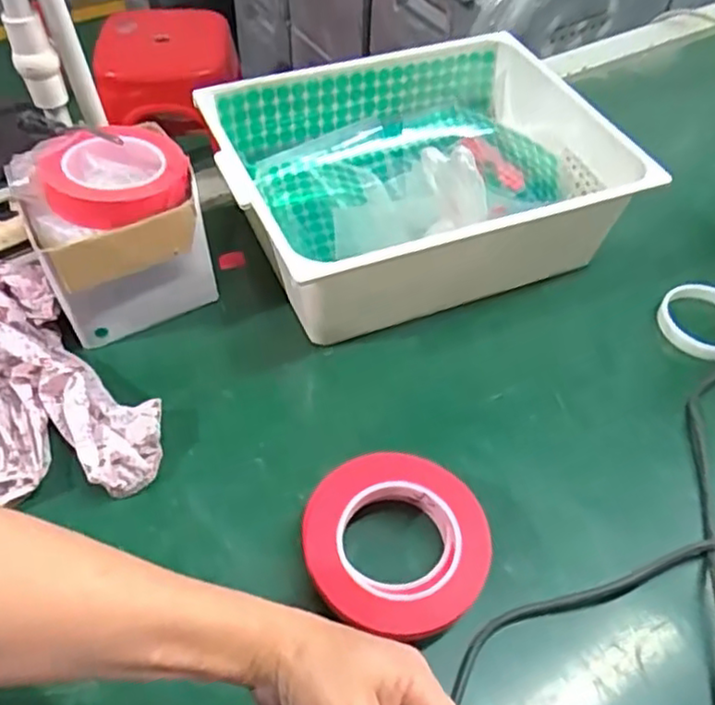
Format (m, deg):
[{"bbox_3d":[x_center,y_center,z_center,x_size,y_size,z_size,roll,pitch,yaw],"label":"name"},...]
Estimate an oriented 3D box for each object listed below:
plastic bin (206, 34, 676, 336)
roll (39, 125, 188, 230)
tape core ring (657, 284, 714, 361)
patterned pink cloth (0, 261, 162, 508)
[{"bbox_3d":[0.076,-0.179,0.672,0.391,0.140,0.283,-17,53,-15],"label":"plastic bin"},{"bbox_3d":[-0.197,-0.144,0.563,0.115,0.035,0.107,-26,58,-21],"label":"roll"},{"bbox_3d":[0.331,-0.031,0.645,0.084,0.020,0.077,1,51,-1],"label":"tape core ring"},{"bbox_3d":[-0.278,0.014,0.555,0.129,0.054,0.291,-34,59,-26],"label":"patterned pink cloth"}]

